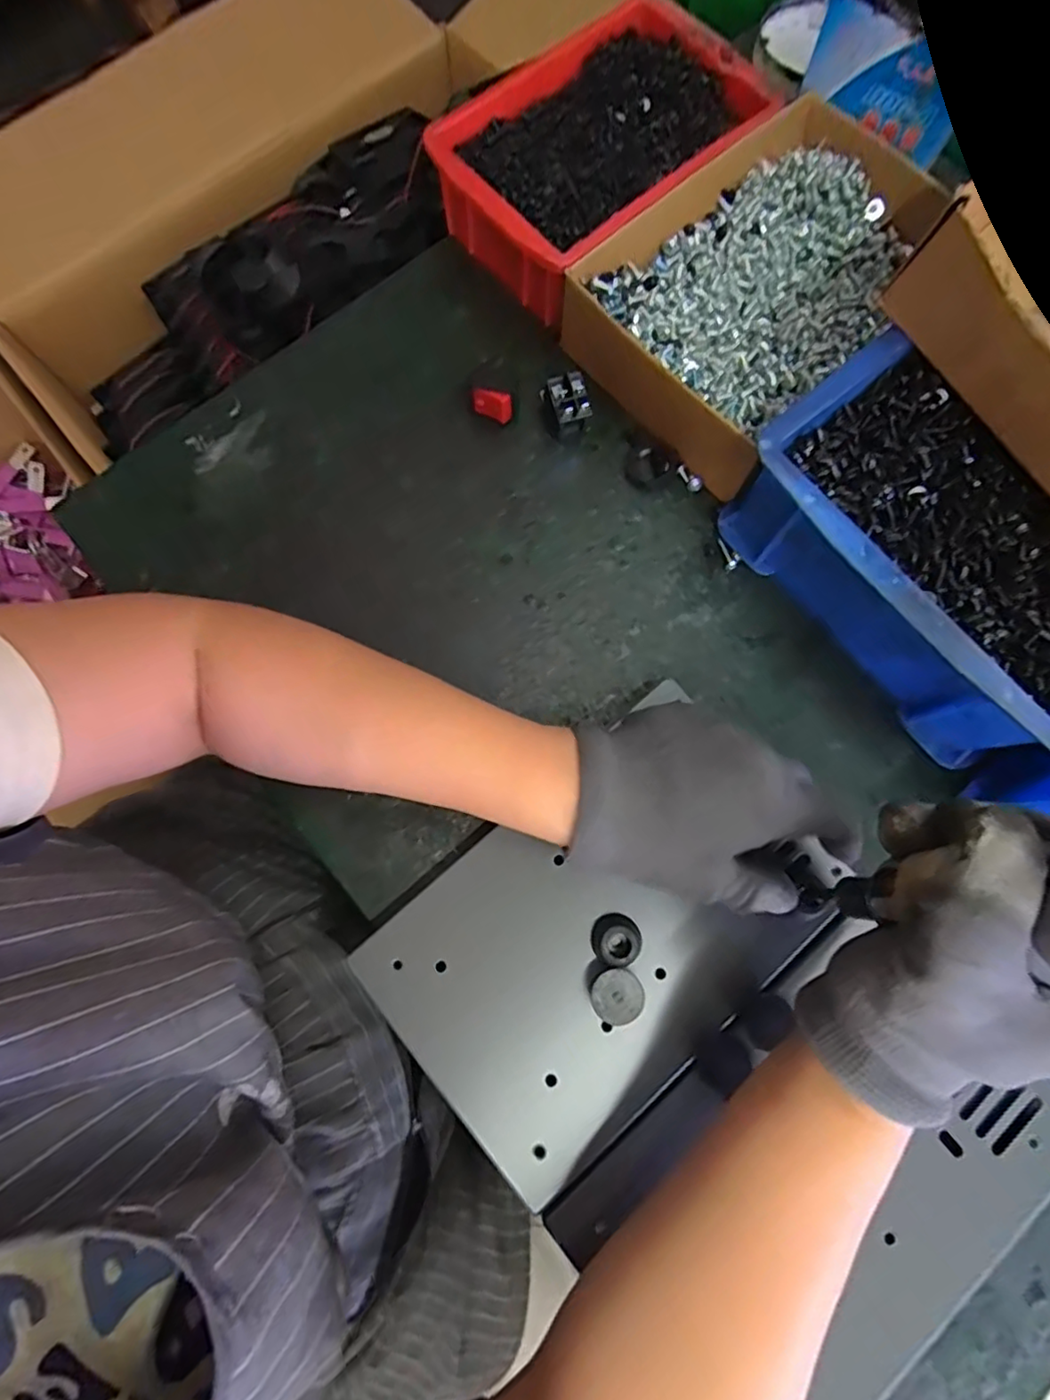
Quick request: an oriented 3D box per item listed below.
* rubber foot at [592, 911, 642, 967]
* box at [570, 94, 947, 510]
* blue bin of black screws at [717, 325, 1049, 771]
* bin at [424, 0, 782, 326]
[{"bbox_3d":[0.046,0.120,0.302,0.025,0.013,0.024,0,78,0],"label":"rubber foot"},{"bbox_3d":[0.150,-0.257,0.378,0.227,0.054,0.149,-44,81,-9],"label":"box"},{"bbox_3d":[0.218,-0.073,0.324,0.128,0.085,0.202,-38,80,-8],"label":"blue bin of black screws"},{"bbox_3d":[0.048,-0.351,0.394,0.198,0.058,0.133,-40,81,-8],"label":"bin"}]

